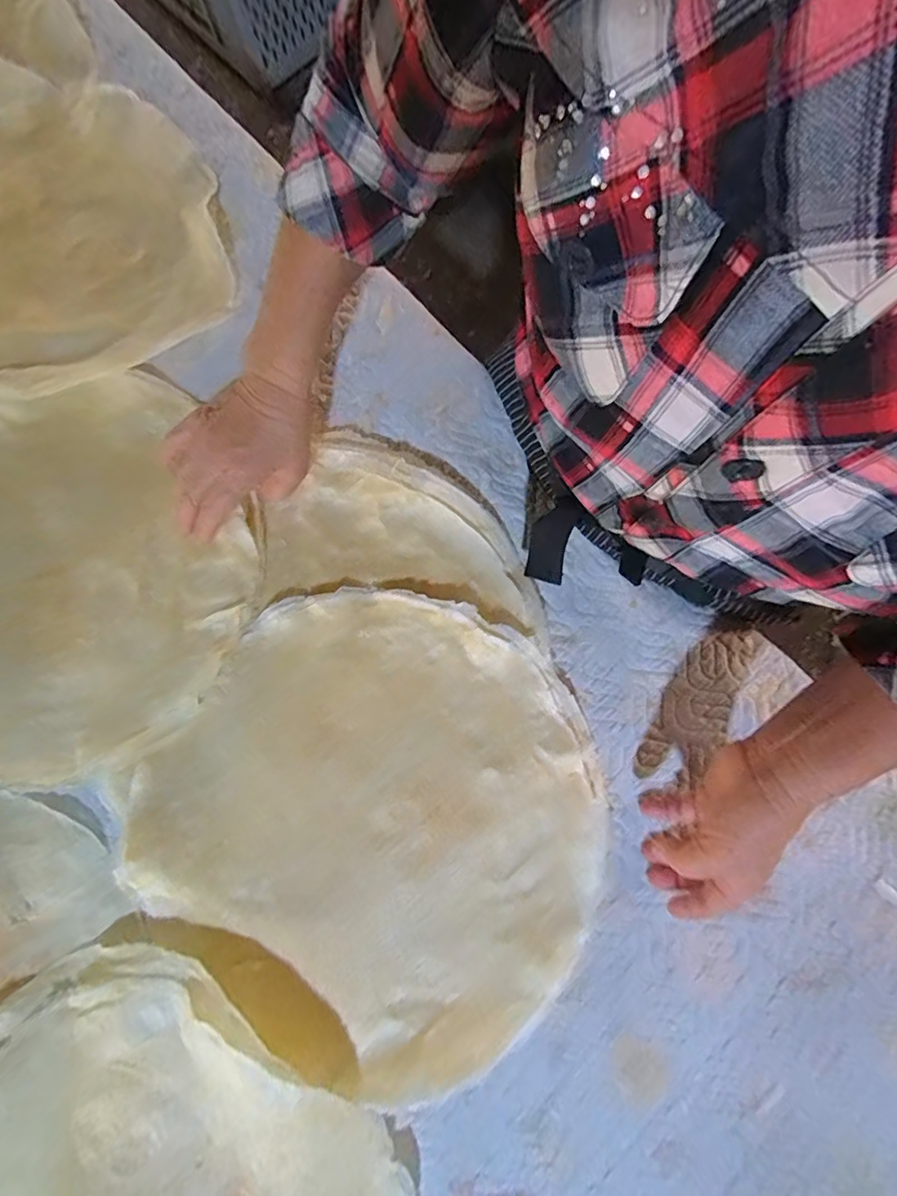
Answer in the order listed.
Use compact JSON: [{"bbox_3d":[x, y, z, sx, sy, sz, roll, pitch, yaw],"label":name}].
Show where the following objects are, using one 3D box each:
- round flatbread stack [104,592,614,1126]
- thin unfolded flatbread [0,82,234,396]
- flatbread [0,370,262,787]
[{"bbox_3d":[-0.047,0.161,0.414,0.344,0.021,0.316,0,80,0],"label":"round flatbread stack"},{"bbox_3d":[-0.395,-0.350,0.509,0.323,0.029,0.324,0,80,0],"label":"thin unfolded flatbread"},{"bbox_3d":[-0.331,-0.023,0.445,0.328,0.022,0.323,-1,79,3],"label":"flatbread"}]

